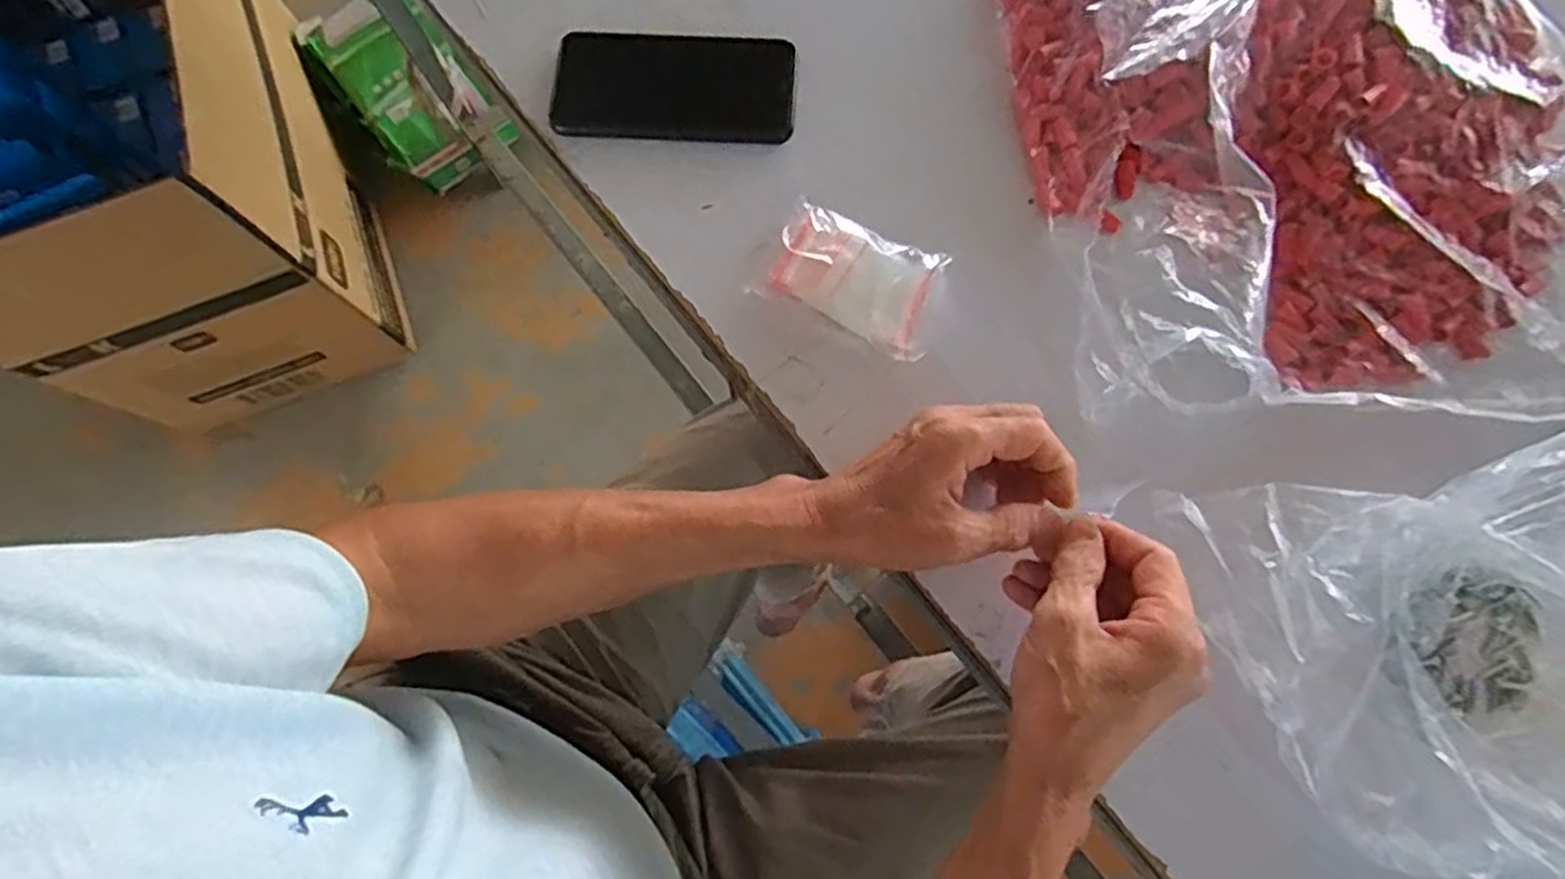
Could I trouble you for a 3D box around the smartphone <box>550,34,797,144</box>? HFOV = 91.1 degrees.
[{"bbox_3d":[-0.071,-0.232,0.506,0.157,0.009,0.078,2,75,2],"label":"smartphone"}]

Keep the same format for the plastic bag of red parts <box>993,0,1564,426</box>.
[{"bbox_3d":[0.316,-0.180,0.456,0.321,0.061,0.319,-2,75,2],"label":"plastic bag of red parts"}]

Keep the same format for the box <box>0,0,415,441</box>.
[{"bbox_3d":[-0.922,-0.393,1.089,0.455,0.470,0.605,-22,75,-4],"label":"box"}]

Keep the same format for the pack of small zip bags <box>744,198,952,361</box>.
[{"bbox_3d":[0.044,-0.097,0.461,0.105,0.018,0.065,26,77,8],"label":"pack of small zip bags"}]

